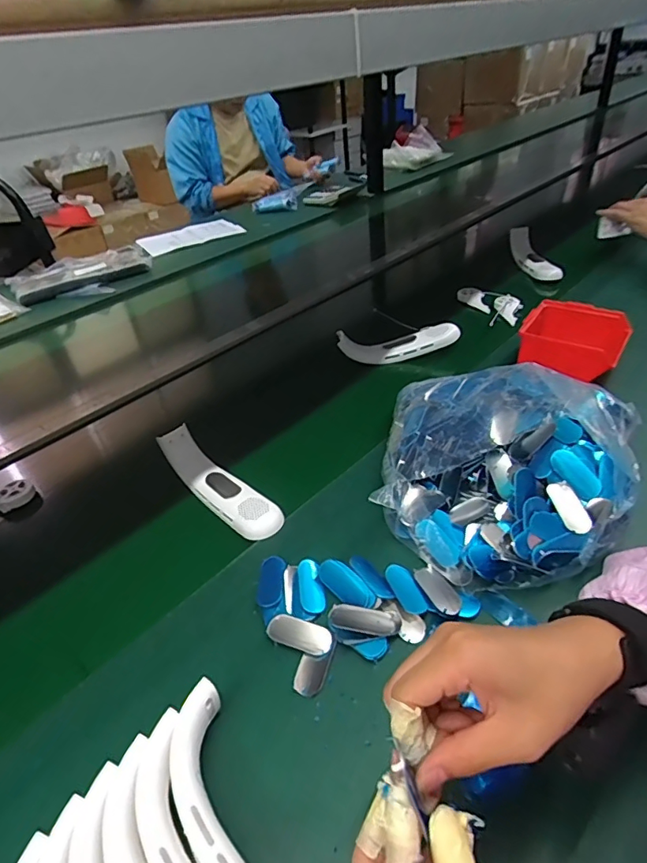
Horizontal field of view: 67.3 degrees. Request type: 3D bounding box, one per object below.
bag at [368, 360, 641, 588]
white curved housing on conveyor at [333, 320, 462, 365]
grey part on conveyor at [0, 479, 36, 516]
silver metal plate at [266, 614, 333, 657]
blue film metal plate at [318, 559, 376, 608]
[{"bbox_3d":[0.193,0.025,0.528,0.265,0.097,0.270,10,42,21],"label":"bag"},{"bbox_3d":[0.126,-0.153,0.828,0.198,0.048,0.053,-5,38,2],"label":"white curved housing on conveyor"},{"bbox_3d":[-0.420,0.090,0.623,0.092,0.023,0.029,-20,40,-16],"label":"grey part on conveyor"},{"bbox_3d":[-0.021,0.181,0.437,0.058,0.005,0.026,9,41,19],"label":"silver metal plate"},{"bbox_3d":[0.022,0.148,0.469,0.062,0.005,0.028,35,77,30],"label":"blue film metal plate"}]

